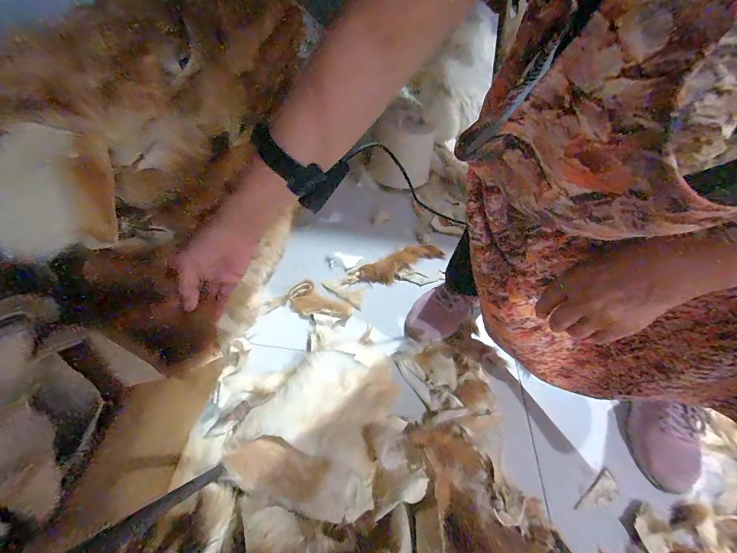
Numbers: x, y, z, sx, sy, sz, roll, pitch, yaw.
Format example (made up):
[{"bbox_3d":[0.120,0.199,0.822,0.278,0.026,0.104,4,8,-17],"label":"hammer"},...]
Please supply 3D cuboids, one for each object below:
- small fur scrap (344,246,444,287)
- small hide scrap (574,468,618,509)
[{"bbox_3d":[0.062,-0.031,0.762,0.228,0.020,0.116,1,47,-7],"label":"small fur scrap"},{"bbox_3d":[0.338,0.321,0.483,0.084,0.004,0.031,-25,56,-28],"label":"small hide scrap"}]

